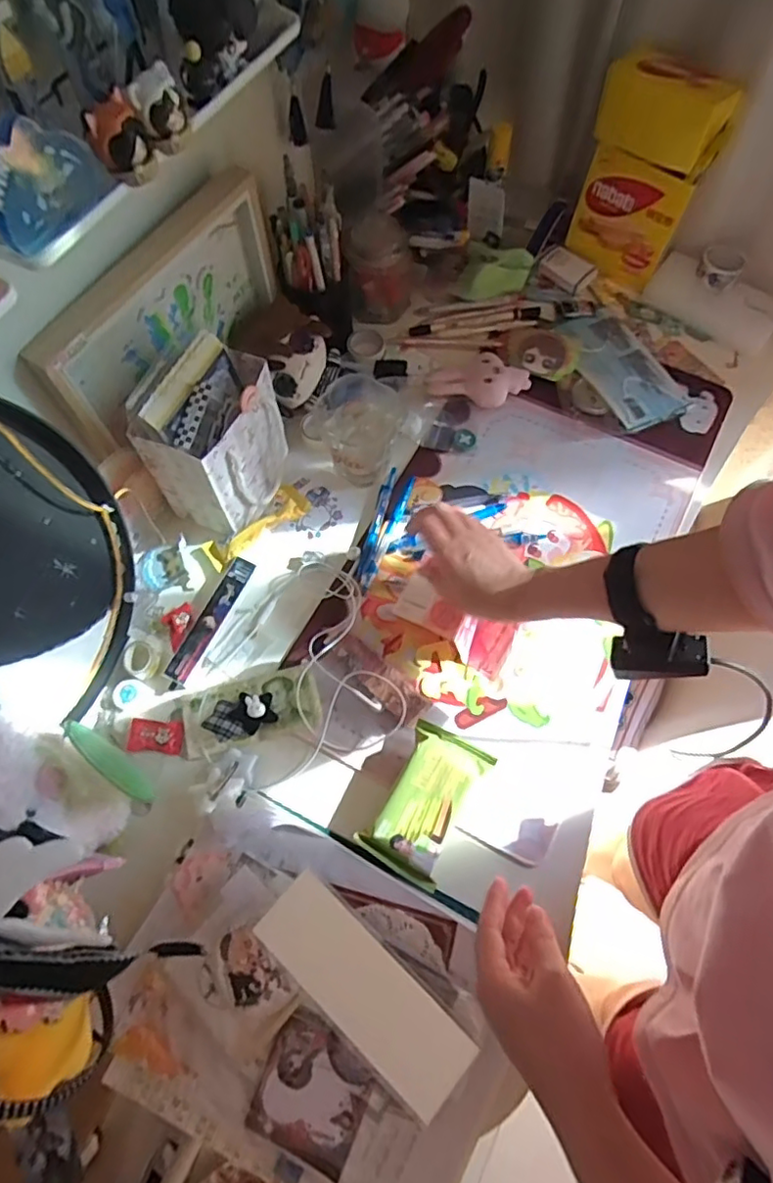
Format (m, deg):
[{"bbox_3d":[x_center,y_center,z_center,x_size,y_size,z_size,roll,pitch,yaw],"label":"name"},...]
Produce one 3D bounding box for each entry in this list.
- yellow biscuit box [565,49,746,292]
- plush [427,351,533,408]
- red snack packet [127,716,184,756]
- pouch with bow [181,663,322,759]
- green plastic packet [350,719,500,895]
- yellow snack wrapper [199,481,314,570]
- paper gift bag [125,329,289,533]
[{"bbox_3d":[0.288,-0.468,0.694,0.134,0.215,0.054,29,71,10],"label":"yellow biscuit box"},{"bbox_3d":[0.110,-0.250,0.706,0.114,0.031,0.056,15,69,5],"label":"plush"},{"bbox_3d":[-0.216,0.135,0.559,0.049,0.007,0.030,4,69,1],"label":"red snack packet"},{"bbox_3d":[-0.130,0.108,0.567,0.126,0.015,0.067,-13,69,-6],"label":"pouch with bow"},{"bbox_3d":[0.035,0.185,0.528,0.071,0.031,0.121,28,71,10],"label":"green plastic packet"},{"bbox_3d":[-0.138,-0.067,0.633,0.120,0.029,0.037,-36,73,0],"label":"yellow snack wrapper"},{"bbox_3d":[-0.163,-0.149,0.592,0.078,0.157,0.129,28,71,10],"label":"paper gift bag"}]

